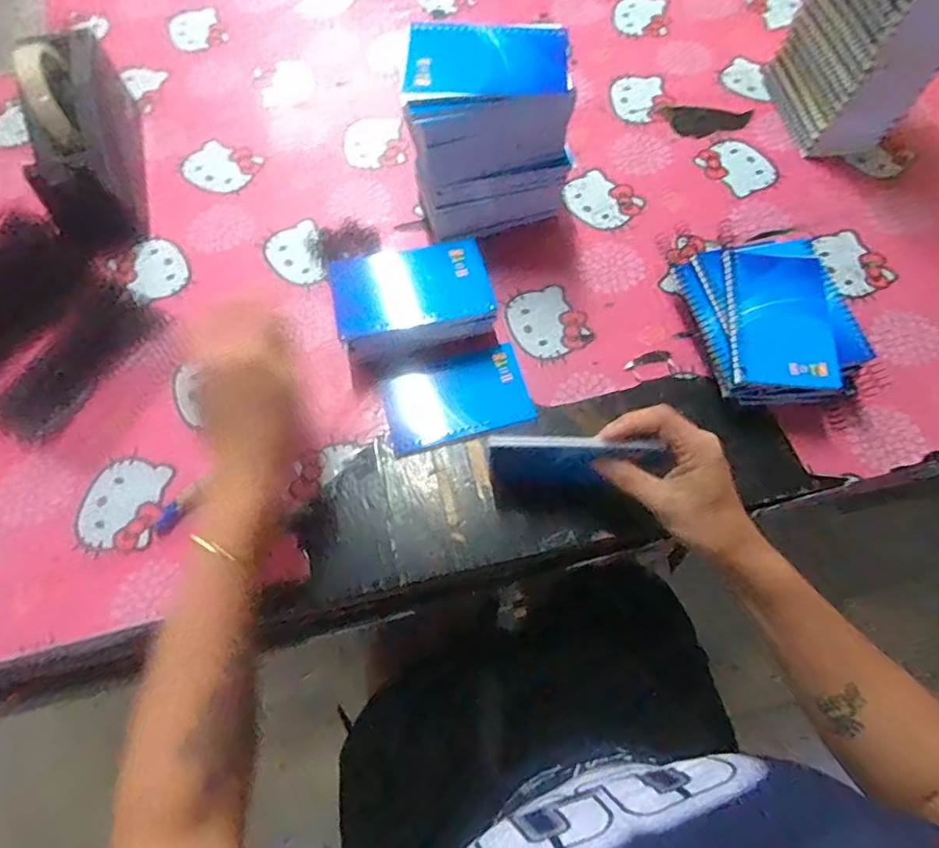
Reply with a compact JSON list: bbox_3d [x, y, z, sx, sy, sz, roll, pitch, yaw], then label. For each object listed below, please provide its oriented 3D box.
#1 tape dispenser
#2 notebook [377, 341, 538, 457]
[{"bbox_3d":[-0.388,-0.292,0.566,0.070,0.114,0.192,-13,68,-6],"label":"tape dispenser"},{"bbox_3d":[-0.012,-0.022,0.510,0.128,0.008,0.075,-16,68,-7],"label":"notebook"}]

